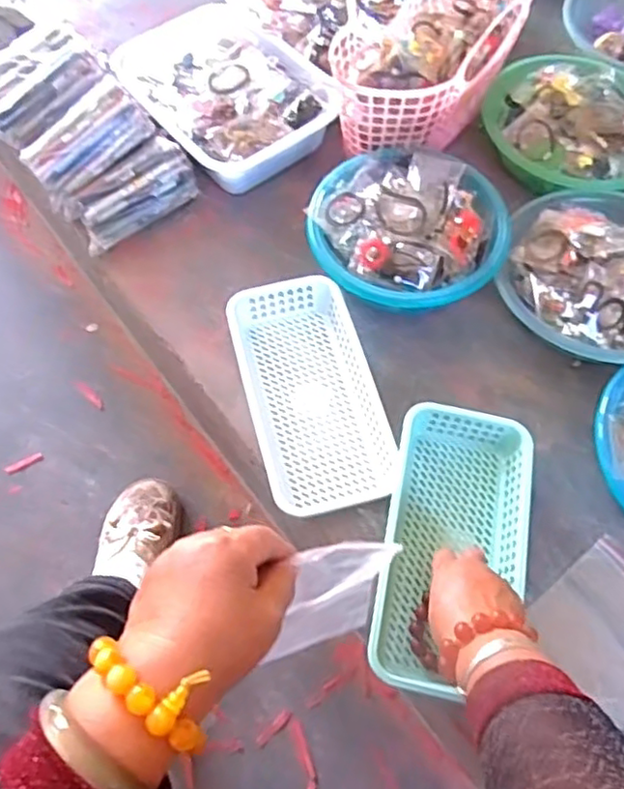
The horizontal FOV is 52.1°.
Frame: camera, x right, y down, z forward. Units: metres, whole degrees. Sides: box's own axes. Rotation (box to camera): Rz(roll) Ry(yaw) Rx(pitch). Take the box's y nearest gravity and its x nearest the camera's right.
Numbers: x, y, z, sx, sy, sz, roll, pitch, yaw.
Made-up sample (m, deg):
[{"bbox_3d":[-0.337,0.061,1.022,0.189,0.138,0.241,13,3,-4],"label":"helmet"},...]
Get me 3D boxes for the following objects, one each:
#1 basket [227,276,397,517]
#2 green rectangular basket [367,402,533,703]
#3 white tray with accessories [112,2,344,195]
[{"bbox_3d":[0.000,-0.003,0.690,0.133,0.050,0.258,-13,64,-8],"label":"basket"},{"bbox_3d":[0.134,0.142,0.612,0.129,0.050,0.264,11,64,4],"label":"green rectangular basket"},{"bbox_3d":[-0.119,-0.398,0.868,0.211,0.093,0.274,-36,69,-18],"label":"white tray with accessories"}]

